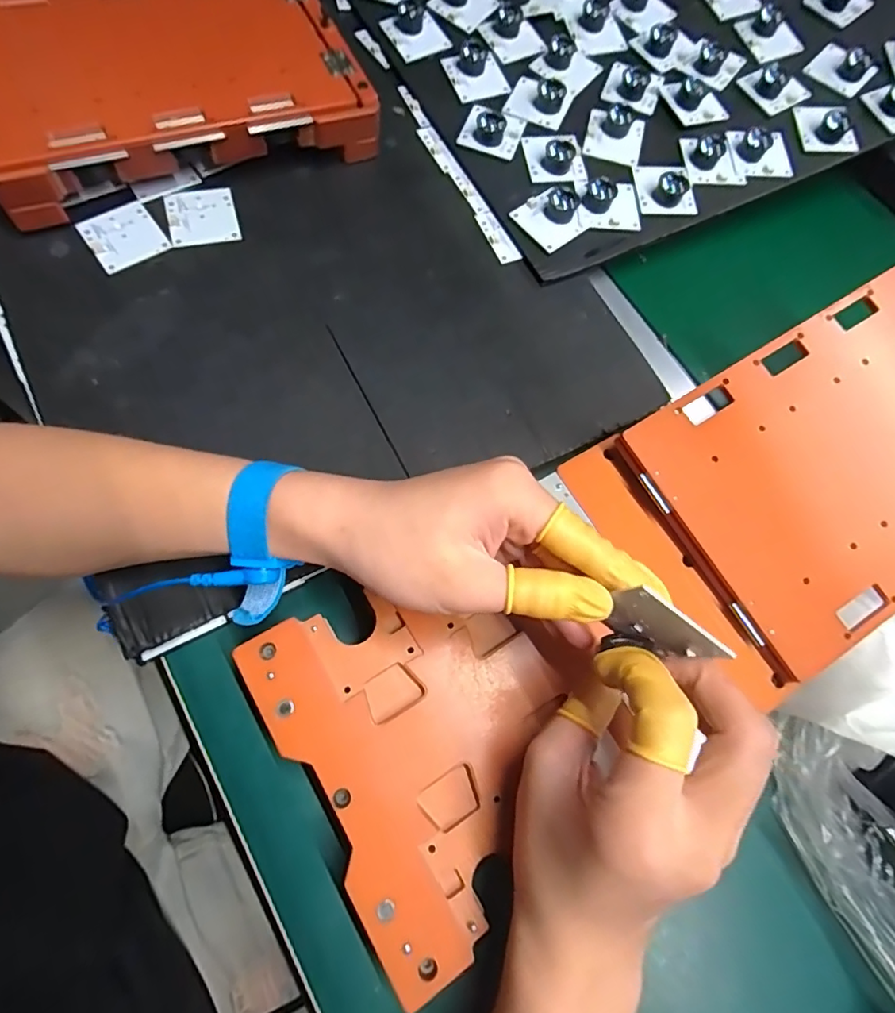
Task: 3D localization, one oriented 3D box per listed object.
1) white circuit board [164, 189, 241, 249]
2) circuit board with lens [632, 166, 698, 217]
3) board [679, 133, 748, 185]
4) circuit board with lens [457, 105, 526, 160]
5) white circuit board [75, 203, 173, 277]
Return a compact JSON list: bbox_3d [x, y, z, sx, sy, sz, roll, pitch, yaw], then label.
[{"bbox_3d":[-0.169,-0.200,0.364,0.045,0.006,0.045,-15,73,-13],"label":"white circuit board"},{"bbox_3d":[0.168,-0.249,0.399,0.044,0.018,0.047,2,70,-7],"label":"circuit board with lens"},{"bbox_3d":[0.209,-0.278,0.414,0.043,0.019,0.049,-7,72,-11],"label":"board"},{"bbox_3d":[0.036,-0.298,0.409,0.044,0.020,0.043,21,69,0],"label":"circuit board with lens"},{"bbox_3d":[-0.214,-0.179,0.349,0.045,0.004,0.045,-35,80,-16],"label":"white circuit board"}]

